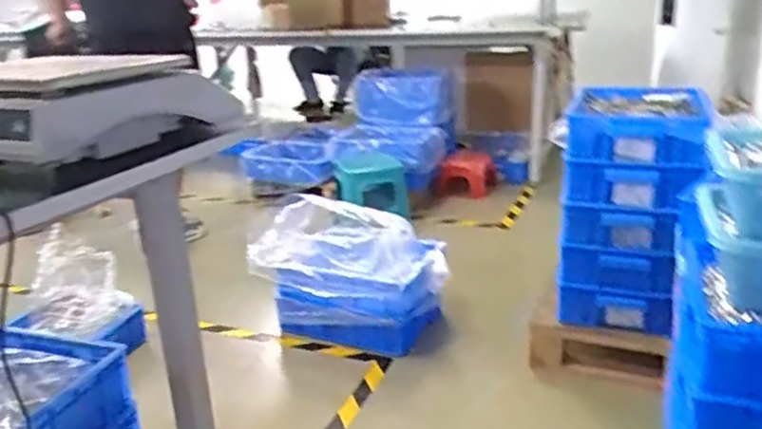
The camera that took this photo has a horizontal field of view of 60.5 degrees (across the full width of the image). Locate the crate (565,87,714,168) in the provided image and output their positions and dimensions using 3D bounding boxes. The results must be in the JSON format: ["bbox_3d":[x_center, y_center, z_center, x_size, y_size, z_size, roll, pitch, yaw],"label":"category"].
[{"bbox_3d":[0.598,-0.209,1.525,0.292,0.122,0.292,5,21,19],"label":"crate"}]

